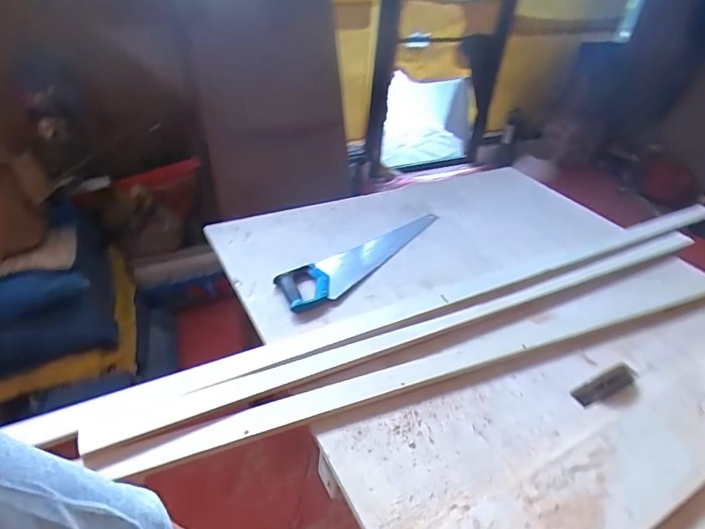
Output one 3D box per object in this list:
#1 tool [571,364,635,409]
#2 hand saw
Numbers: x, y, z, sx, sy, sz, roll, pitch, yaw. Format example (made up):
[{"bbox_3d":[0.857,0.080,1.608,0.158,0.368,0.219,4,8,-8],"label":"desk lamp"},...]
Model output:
[{"bbox_3d":[0.523,0.249,0.920,0.168,0.016,0.047,-14,41,-22],"label":"tool"},{"bbox_3d":[0.050,-0.029,1.244,0.133,0.042,0.615,32,45,32],"label":"hand saw"}]

